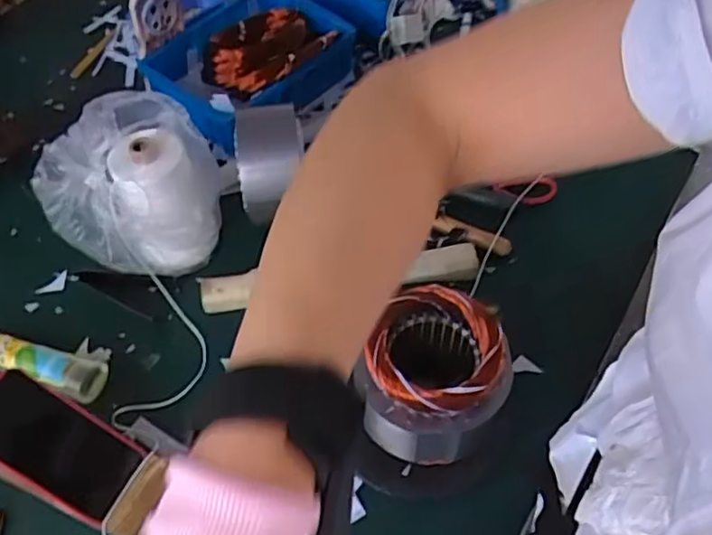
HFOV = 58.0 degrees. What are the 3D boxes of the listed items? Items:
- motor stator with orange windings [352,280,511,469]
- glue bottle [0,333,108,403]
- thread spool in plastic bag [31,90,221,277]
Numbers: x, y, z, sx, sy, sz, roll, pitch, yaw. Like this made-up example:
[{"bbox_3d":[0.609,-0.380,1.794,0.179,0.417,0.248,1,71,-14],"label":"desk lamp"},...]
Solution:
[{"bbox_3d":[0.076,0.121,0.642,0.136,0.148,0.125,-2,54,2],"label":"motor stator with orange windings"},{"bbox_3d":[-0.386,0.098,0.735,0.219,0.036,0.047,15,56,15],"label":"glue bottle"},{"bbox_3d":[-0.283,-0.101,0.788,0.202,0.159,0.182,2,54,6],"label":"thread spool in plastic bag"}]

